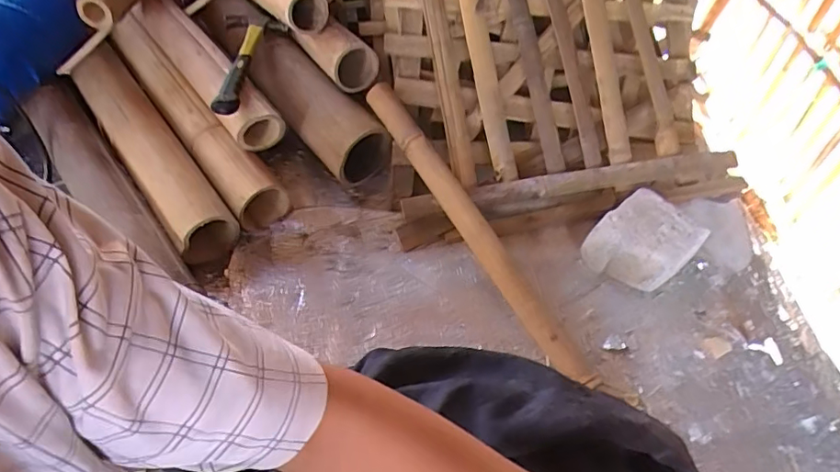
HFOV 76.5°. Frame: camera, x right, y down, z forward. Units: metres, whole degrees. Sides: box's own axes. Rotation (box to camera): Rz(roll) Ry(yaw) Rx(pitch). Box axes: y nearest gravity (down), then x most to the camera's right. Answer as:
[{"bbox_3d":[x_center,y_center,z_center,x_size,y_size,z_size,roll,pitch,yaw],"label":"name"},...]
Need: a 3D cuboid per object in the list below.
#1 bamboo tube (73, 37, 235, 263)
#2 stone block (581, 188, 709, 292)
[{"bbox_3d":[-0.388,-0.123,0.776,0.074,0.099,0.412,-31,60,-24],"label":"bamboo tube"},{"bbox_3d":[0.323,0.011,0.768,0.126,0.083,0.125,39,60,23],"label":"stone block"}]

